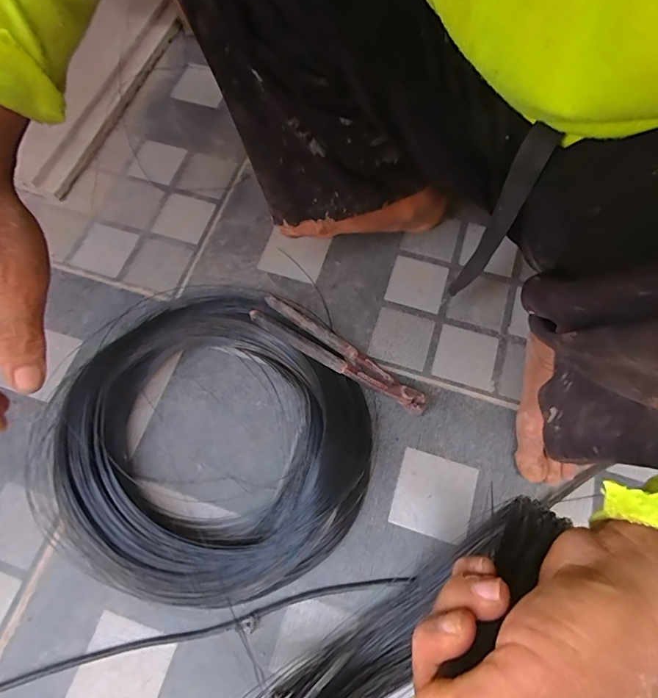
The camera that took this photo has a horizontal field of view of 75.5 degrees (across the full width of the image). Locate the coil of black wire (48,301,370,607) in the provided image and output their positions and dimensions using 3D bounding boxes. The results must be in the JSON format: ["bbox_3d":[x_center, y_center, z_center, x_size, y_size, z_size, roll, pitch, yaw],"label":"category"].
[{"bbox_3d":[-0.138,0.101,0.465,0.322,0.062,0.339,0,69,1],"label":"coil of black wire"}]

